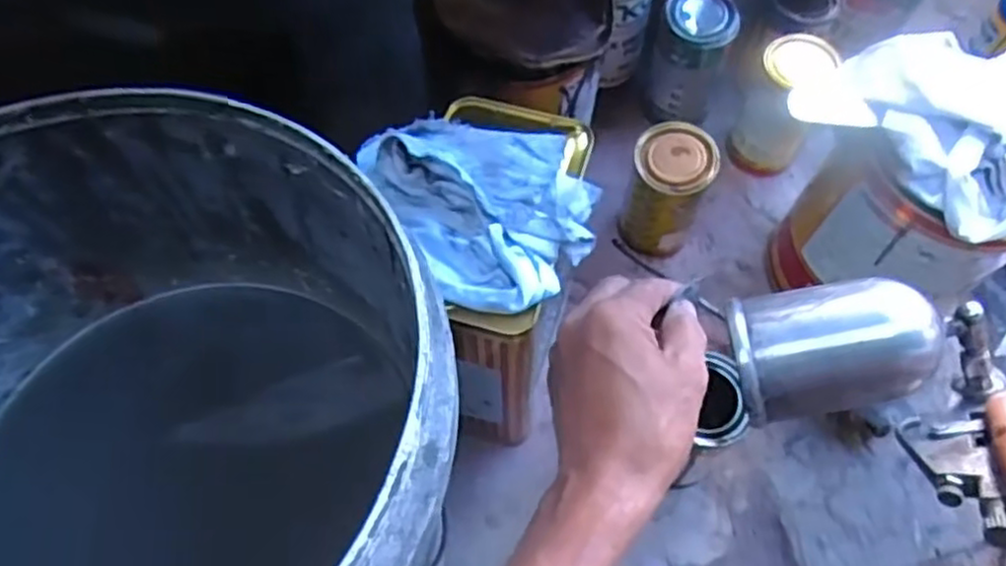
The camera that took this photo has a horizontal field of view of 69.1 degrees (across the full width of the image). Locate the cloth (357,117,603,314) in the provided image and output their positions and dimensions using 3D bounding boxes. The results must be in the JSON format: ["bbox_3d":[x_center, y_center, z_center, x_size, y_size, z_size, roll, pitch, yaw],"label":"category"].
[{"bbox_3d":[-0.009,-0.050,0.469,0.134,0.062,0.146,-29,67,-15],"label":"cloth"}]

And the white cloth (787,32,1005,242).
[{"bbox_3d":[0.349,-0.129,0.538,0.216,0.052,0.183,-22,65,-11],"label":"white cloth"}]

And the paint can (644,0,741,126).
[{"bbox_3d":[0.195,-0.233,0.762,0.067,0.135,0.066,0,63,-1],"label":"paint can"}]

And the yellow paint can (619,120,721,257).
[{"bbox_3d":[0.153,-0.082,0.703,0.068,0.142,0.065,0,63,-1],"label":"yellow paint can"}]

